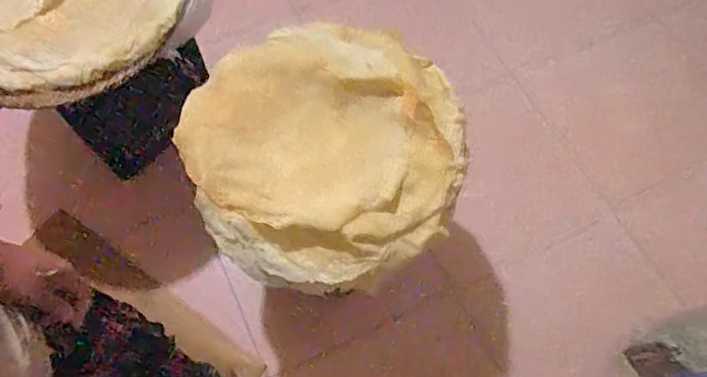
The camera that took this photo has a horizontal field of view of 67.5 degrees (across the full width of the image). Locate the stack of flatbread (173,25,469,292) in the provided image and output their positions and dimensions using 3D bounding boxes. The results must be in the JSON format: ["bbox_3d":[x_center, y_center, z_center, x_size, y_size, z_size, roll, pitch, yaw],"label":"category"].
[{"bbox_3d":[-0.053,-0.072,0.879,0.432,0.130,0.471,-25,69,-12],"label":"stack of flatbread"}]

